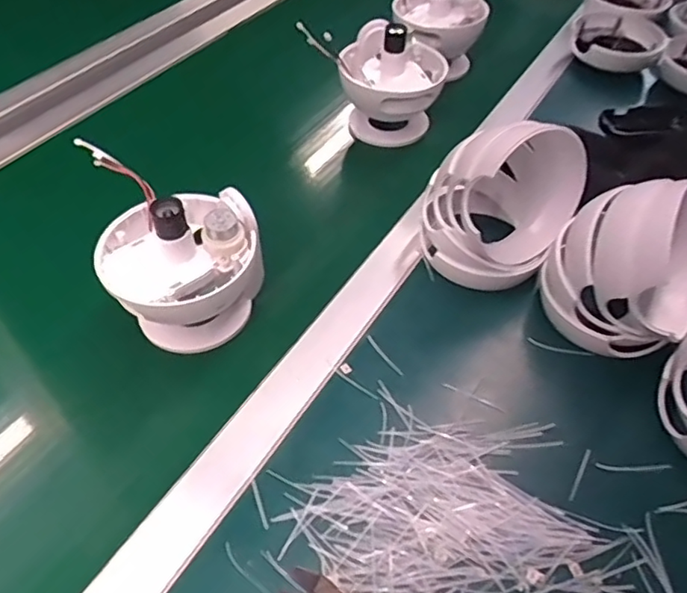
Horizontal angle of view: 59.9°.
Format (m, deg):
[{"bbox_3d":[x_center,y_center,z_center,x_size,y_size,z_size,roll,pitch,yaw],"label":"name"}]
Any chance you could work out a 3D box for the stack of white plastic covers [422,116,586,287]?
[{"bbox_3d":[0.130,-0.083,0.508,0.114,0.117,0.115,33,55,25],"label":"stack of white plastic covers"}]

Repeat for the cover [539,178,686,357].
[{"bbox_3d":[0.221,-0.025,0.465,0.116,0.104,0.100,31,55,24],"label":"cover"}]

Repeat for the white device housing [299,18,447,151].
[{"bbox_3d":[0.043,-0.223,0.646,0.126,0.123,0.119,16,50,13],"label":"white device housing"}]

